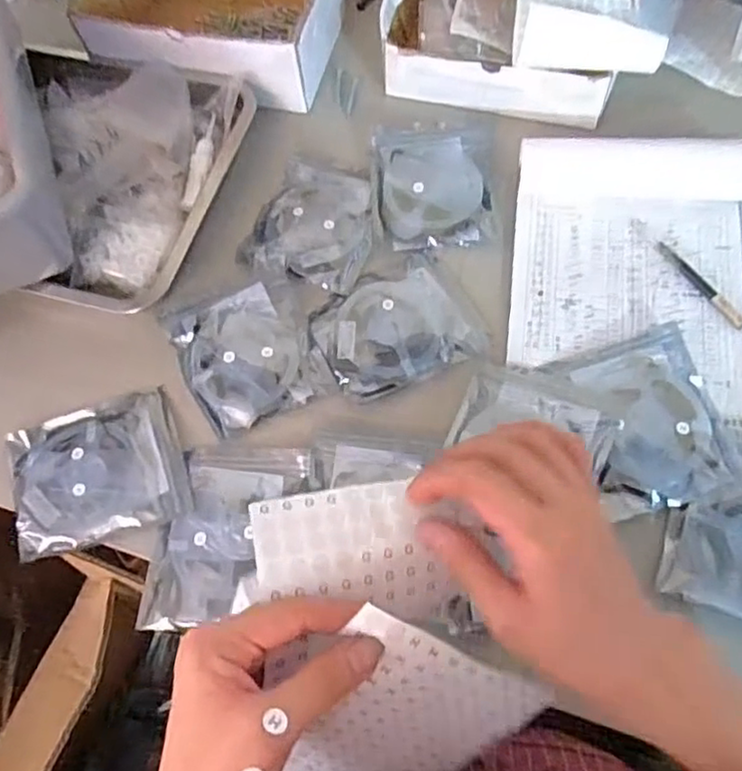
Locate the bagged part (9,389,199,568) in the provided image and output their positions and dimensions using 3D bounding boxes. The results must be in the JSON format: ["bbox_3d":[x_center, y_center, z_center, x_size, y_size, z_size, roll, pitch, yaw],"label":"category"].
[{"bbox_3d":[-0.235,0.071,0.555,0.142,0.009,0.121,-18,67,-4],"label":"bagged part"}]

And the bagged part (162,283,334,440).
[{"bbox_3d":[-0.116,-0.030,0.592,0.110,0.009,0.132,-25,68,-7],"label":"bagged part"}]

